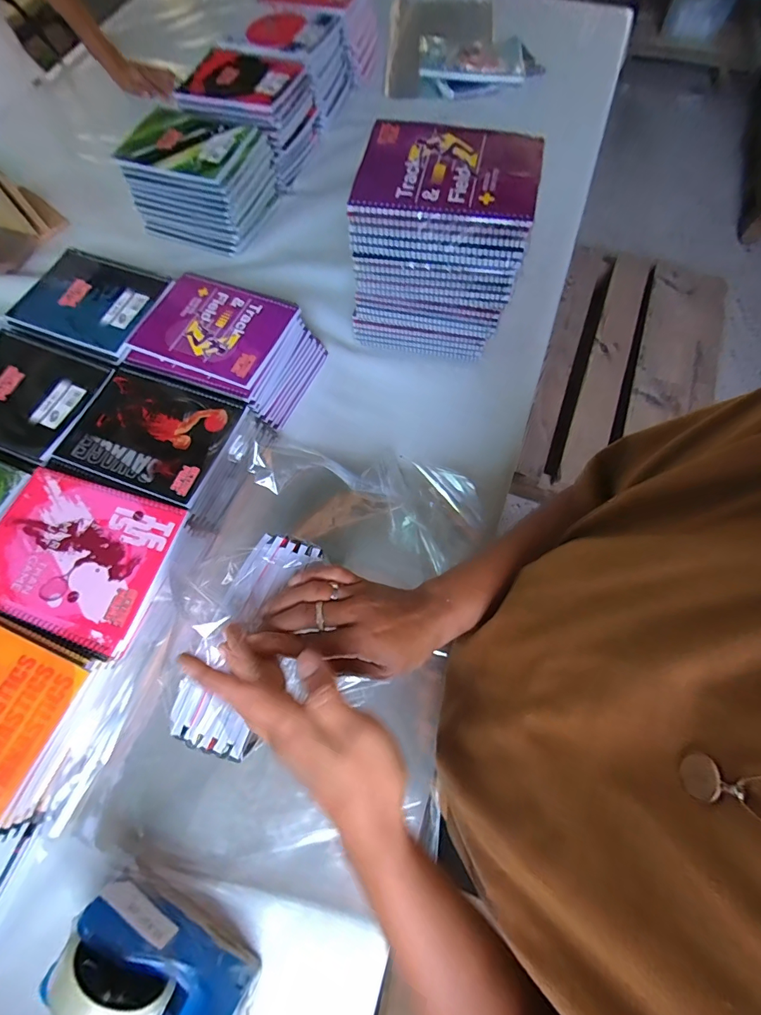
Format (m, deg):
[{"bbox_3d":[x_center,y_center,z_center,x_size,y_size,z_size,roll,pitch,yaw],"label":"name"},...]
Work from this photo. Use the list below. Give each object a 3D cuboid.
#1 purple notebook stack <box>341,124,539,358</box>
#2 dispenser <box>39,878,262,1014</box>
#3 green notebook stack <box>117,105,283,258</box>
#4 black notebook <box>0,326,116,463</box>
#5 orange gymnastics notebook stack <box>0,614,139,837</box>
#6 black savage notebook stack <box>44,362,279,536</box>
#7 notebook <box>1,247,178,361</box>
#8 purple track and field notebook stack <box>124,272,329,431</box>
[{"bbox_3d":[0.076,-0.331,0.555,0.194,0.233,0.146,12,70,6],"label":"purple notebook stack"},{"bbox_3d":[-0.193,0.395,0.345,0.155,0.101,0.055,25,72,10],"label":"dispenser"},{"bbox_3d":[-0.317,-0.572,0.742,0.216,0.141,0.177,18,71,8],"label":"green notebook stack"},{"bbox_3d":[-0.482,-0.160,0.550,0.213,0.011,0.153,22,71,9],"label":"black notebook"},{"bbox_3d":[-0.402,0.206,0.435,0.219,0.079,0.163,24,72,10],"label":"orange gymnastics notebook stack"},{"bbox_3d":[-0.282,-0.079,0.546,0.215,0.072,0.178,22,72,9],"label":"black savage notebook stack"},{"bbox_3d":[-0.426,-0.303,0.604,0.194,0.007,0.165,18,70,8],"label":"notebook"},{"bbox_3d":[-0.222,-0.230,0.598,0.234,0.071,0.169,21,72,9],"label":"purple track and field notebook stack"}]

